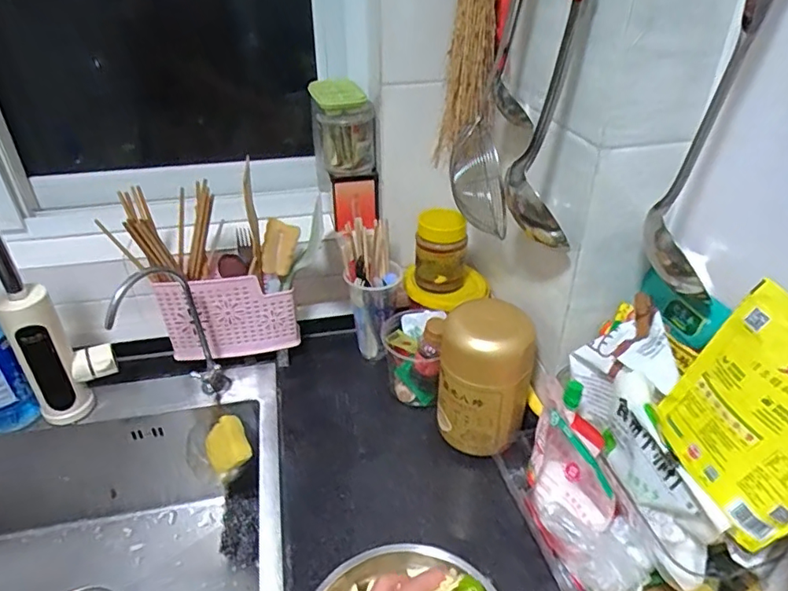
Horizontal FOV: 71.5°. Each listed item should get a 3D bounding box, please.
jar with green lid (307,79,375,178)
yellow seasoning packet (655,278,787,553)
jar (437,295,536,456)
[{"bbox_3d":[-0.078,-0.257,0.834,0.082,0.122,0.097,-9,35,-12],"label":"jar with green lid"},{"bbox_3d":[0.290,0.097,0.433,0.019,0.169,0.138,-1,41,-31],"label":"yellow seasoning packet"},{"bbox_3d":[0.113,0.104,0.687,0.115,0.178,0.087,4,36,8],"label":"jar"}]

